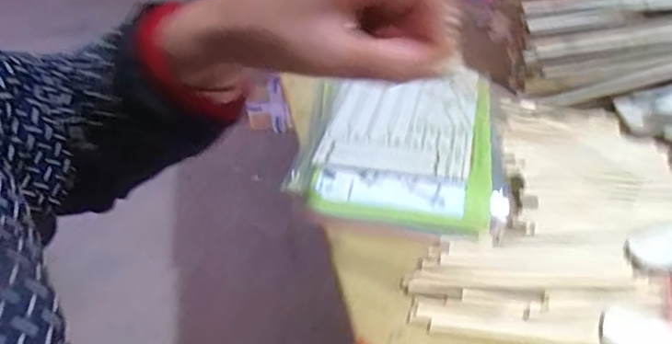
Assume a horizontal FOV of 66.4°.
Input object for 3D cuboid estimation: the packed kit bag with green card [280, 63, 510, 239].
[{"bbox_3d":[0.062,-0.031,0.473,0.183,0.022,0.222,7,40,14],"label":"packed kit bag with green card"}]

